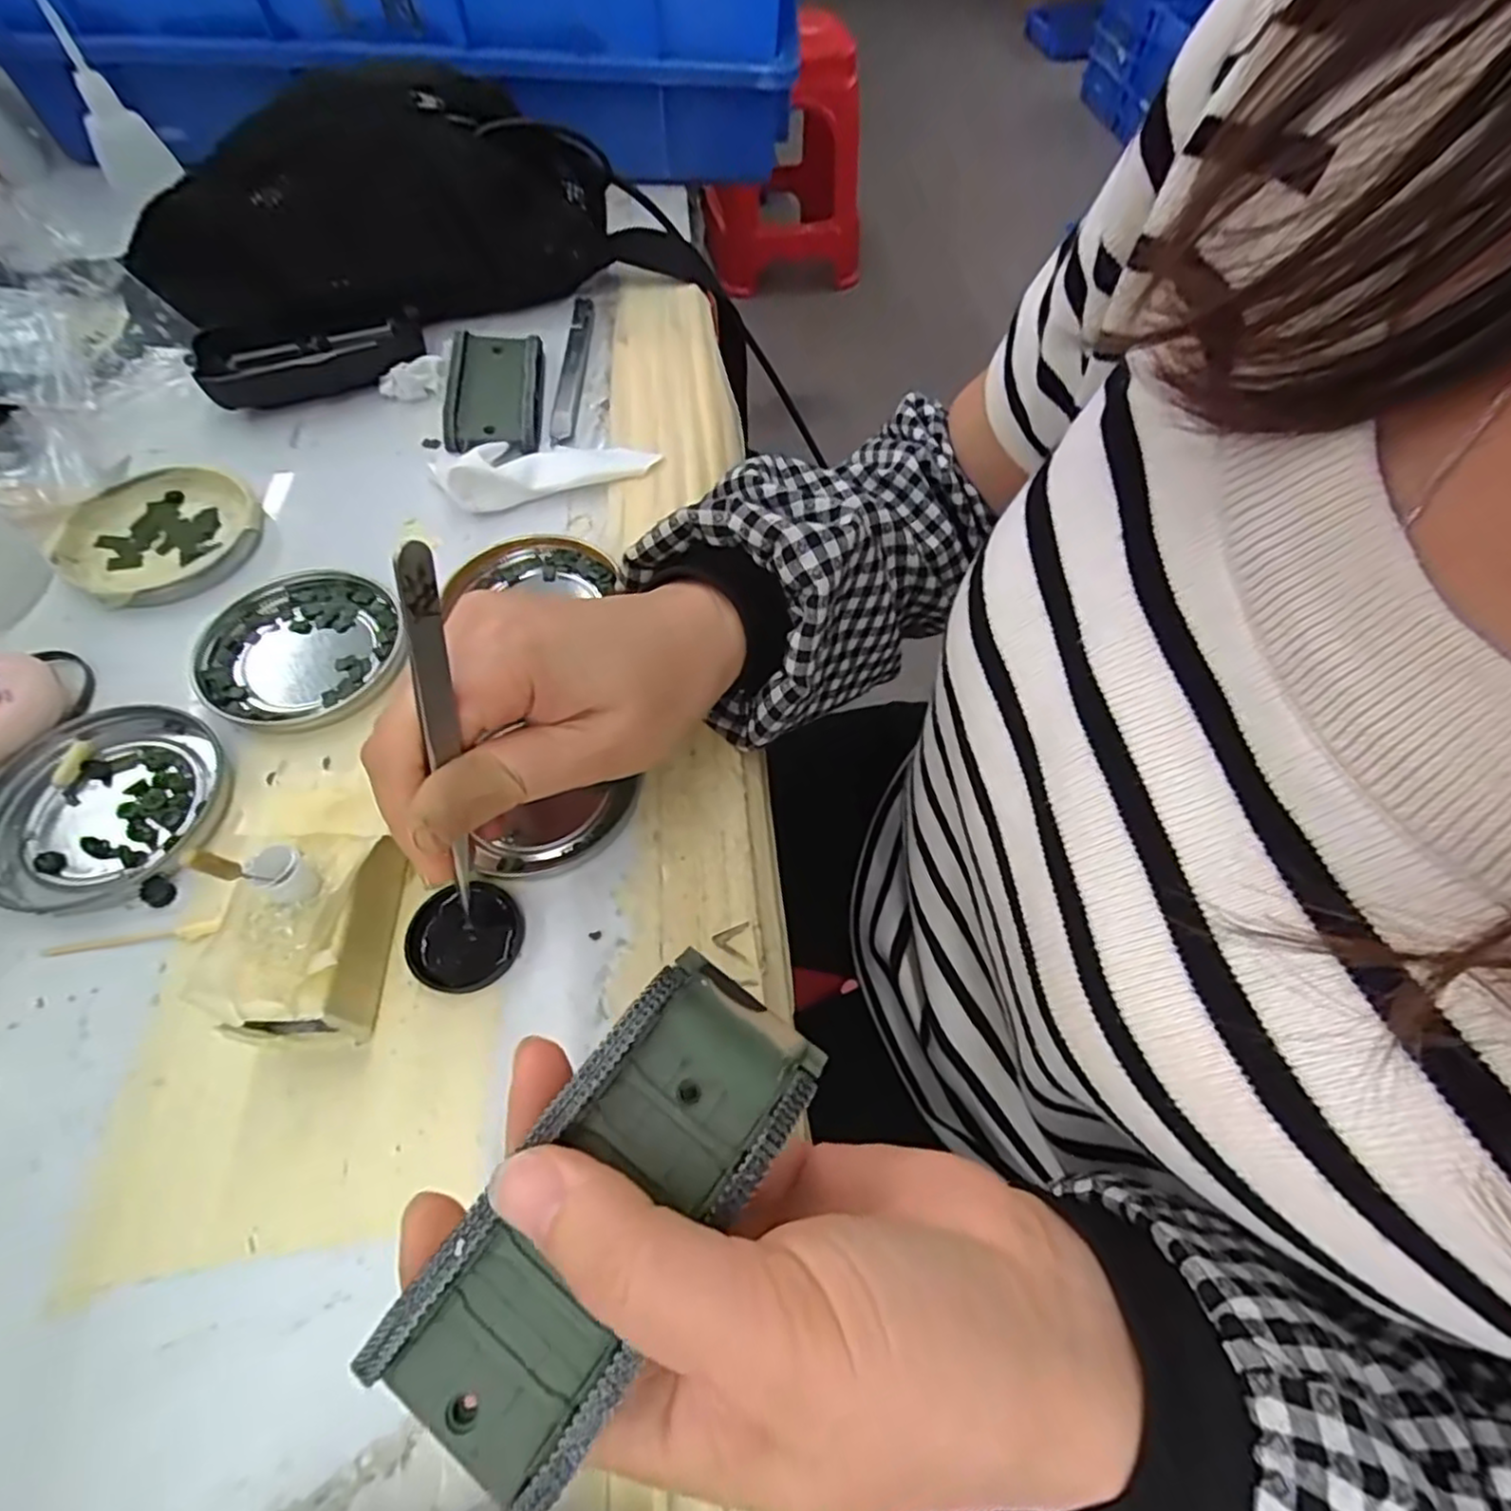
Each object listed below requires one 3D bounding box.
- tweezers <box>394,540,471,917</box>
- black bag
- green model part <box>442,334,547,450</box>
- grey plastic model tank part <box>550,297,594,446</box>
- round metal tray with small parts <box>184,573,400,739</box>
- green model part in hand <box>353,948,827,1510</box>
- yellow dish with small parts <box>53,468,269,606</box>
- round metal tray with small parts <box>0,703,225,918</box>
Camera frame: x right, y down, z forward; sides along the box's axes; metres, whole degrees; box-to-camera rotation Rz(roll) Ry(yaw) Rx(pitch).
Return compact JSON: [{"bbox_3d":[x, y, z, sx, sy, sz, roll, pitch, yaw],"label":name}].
[{"bbox_3d":[-0.085,-0.001,0.192,0.007,0.123,0.011,24,41,12],"label":"tweezers"},{"bbox_3d":[-0.206,-0.299,0.389,0.249,0.093,0.124,-35,67,-19],"label":"black bag"},{"bbox_3d":[-0.138,-0.195,0.371,0.045,0.019,0.087,-4,60,-4],"label":"green model part"},{"bbox_3d":[-0.103,-0.223,0.400,0.011,0.005,0.137,-1,60,-2],"label":"grey plastic model tank part"},{"bbox_3d":[-0.188,-0.043,0.291,0.076,0.009,0.078,1,60,-1],"label":"round metal tray with small parts"},{"bbox_3d":[-0.027,0.090,0.144,0.042,0.020,0.096,34,66,17],"label":"green model part in hand"},{"bbox_3d":[-0.270,-0.102,0.319,0.071,0.015,0.079,28,63,14],"label":"yellow dish with small parts"},{"bbox_3d":[-0.238,0.019,0.251,0.079,0.008,0.075,1,60,-1],"label":"round metal tray with small parts"}]

